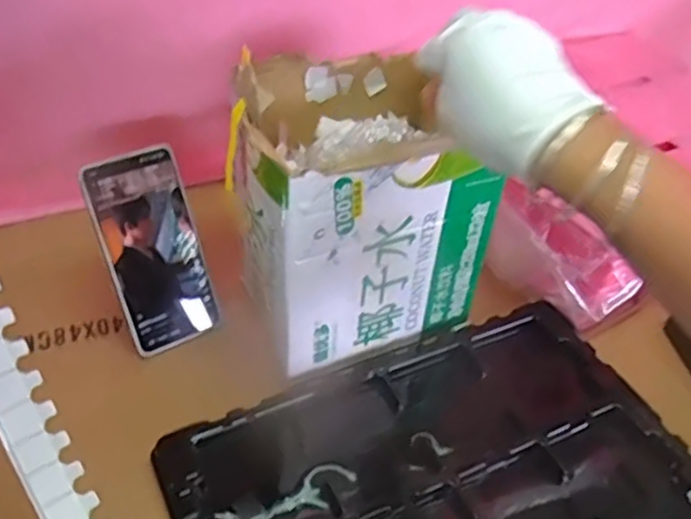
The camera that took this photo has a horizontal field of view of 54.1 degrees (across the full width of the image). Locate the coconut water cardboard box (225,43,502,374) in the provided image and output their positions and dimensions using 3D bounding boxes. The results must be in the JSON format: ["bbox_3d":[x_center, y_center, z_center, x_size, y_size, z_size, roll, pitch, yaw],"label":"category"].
[{"bbox_3d":[0.007,-0.052,0.550,0.173,0.207,0.147,-15,47,-22],"label":"coconut water cardboard box"}]

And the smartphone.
[{"bbox_3d":[-0.157,-0.007,0.561,0.080,0.162,0.007,-23,19,-28],"label":"smartphone"}]

